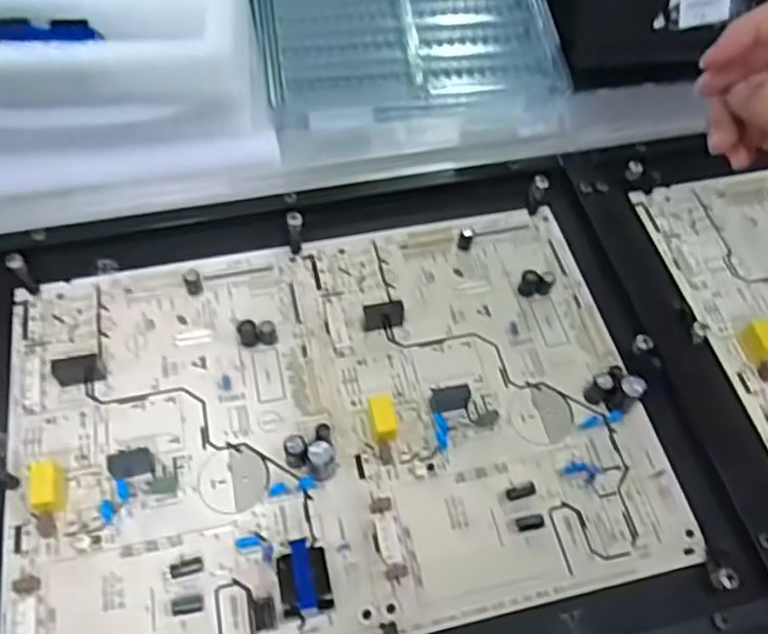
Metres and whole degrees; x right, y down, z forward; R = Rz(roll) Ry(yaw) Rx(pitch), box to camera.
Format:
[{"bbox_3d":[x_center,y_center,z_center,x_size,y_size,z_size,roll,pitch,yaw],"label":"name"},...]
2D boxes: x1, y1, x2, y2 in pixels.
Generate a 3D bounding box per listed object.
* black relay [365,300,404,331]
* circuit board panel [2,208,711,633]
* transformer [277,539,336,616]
[{"bbox_3d":[0.000,-0.001,0.344,0.020,0.011,0.010,-9,58,-8],"label":"black relay"},{"bbox_3d":[-0.022,0.043,0.314,0.284,0.020,0.196,-10,58,-9],"label":"circuit board panel"},{"bbox_3d":[-0.031,0.105,0.270,0.020,0.024,0.027,-8,58,-8],"label":"transformer"}]

